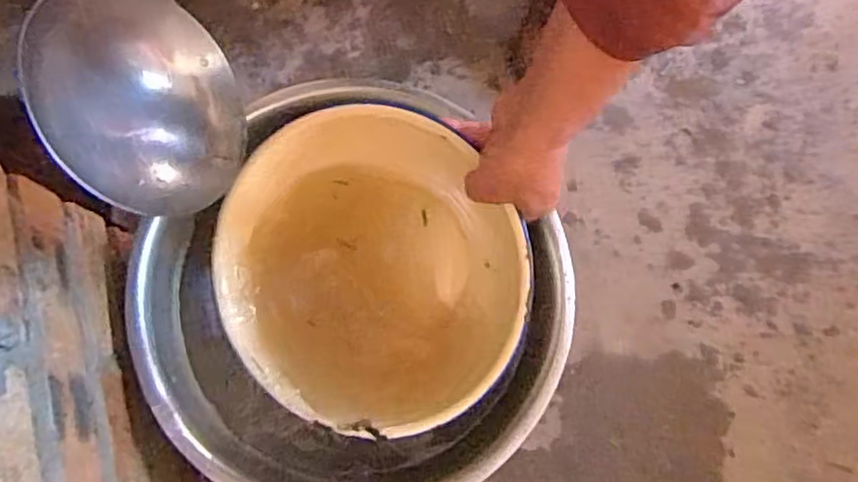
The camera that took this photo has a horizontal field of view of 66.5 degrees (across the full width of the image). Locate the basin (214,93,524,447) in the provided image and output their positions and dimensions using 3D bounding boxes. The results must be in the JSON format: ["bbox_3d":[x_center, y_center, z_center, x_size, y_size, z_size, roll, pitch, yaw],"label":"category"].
[{"bbox_3d":[-0.051,0.020,0.509,0.227,0.069,0.248,0,76,0],"label":"basin"}]

